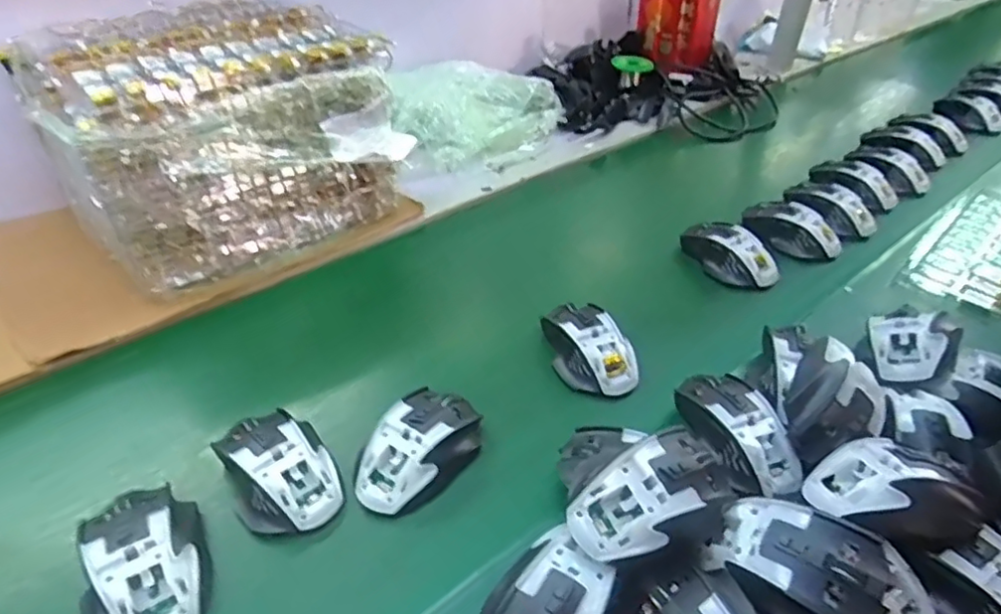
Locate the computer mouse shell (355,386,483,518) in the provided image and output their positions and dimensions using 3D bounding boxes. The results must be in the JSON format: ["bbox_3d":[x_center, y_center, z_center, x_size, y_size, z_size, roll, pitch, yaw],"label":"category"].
[{"bbox_3d":[-0.062,0.108,0.485,0.066,0.041,0.111,18,44,19],"label":"computer mouse shell"}]

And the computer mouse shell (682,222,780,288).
[{"bbox_3d":[0.261,-0.062,0.711,0.114,0.040,0.061,30,49,30],"label":"computer mouse shell"}]

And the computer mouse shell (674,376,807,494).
[{"bbox_3d":[0.186,0.094,0.492,0.058,0.034,0.108,-13,43,-15],"label":"computer mouse shell"}]

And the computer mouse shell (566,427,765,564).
[{"bbox_3d":[0.099,0.119,0.406,0.119,0.043,0.068,-22,45,-24],"label":"computer mouse shell"}]

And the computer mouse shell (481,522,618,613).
[{"bbox_3d":[0.026,0.182,0.377,0.067,0.033,0.089,23,45,24],"label":"computer mouse shell"}]

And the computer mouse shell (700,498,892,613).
[{"bbox_3d":[0.177,0.155,0.376,0.093,0.034,0.068,21,64,32],"label":"computer mouse shell"}]

